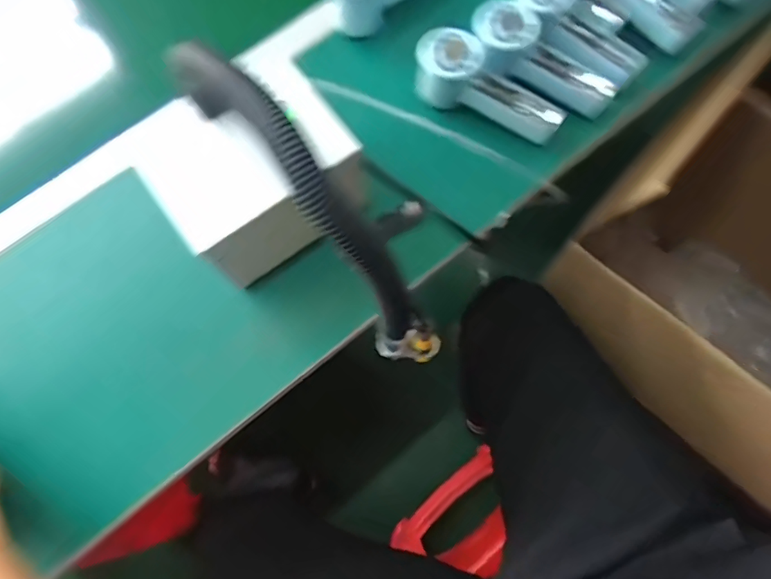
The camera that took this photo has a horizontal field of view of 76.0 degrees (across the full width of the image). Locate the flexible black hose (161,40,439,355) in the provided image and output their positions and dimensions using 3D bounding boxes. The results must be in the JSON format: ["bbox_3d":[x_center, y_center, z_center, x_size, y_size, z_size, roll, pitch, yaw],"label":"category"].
[{"bbox_3d":[-0.028,-0.030,0.363,0.042,0.294,0.082,-42,32,-10],"label":"flexible black hose"}]

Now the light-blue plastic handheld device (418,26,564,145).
[{"bbox_3d":[0.103,-0.202,0.511,0.156,0.056,0.055,31,76,-2],"label":"light-blue plastic handheld device"}]

